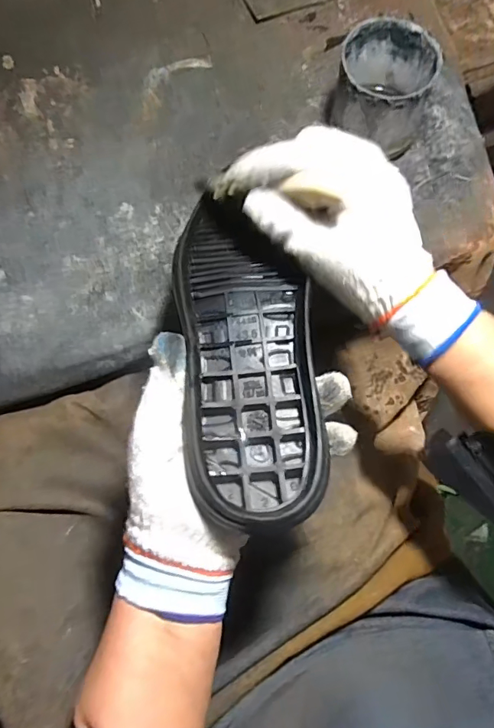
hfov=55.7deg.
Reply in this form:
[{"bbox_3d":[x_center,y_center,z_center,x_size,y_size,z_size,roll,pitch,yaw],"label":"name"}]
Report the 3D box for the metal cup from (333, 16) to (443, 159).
[{"bbox_3d":[0.130,-0.261,0.456,0.084,0.083,0.096,7,74,4],"label":"metal cup"}]

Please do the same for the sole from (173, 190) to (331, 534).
[{"bbox_3d":[0.000,-0.021,0.312,0.082,0.030,0.247,-8,63,-2],"label":"sole"}]

